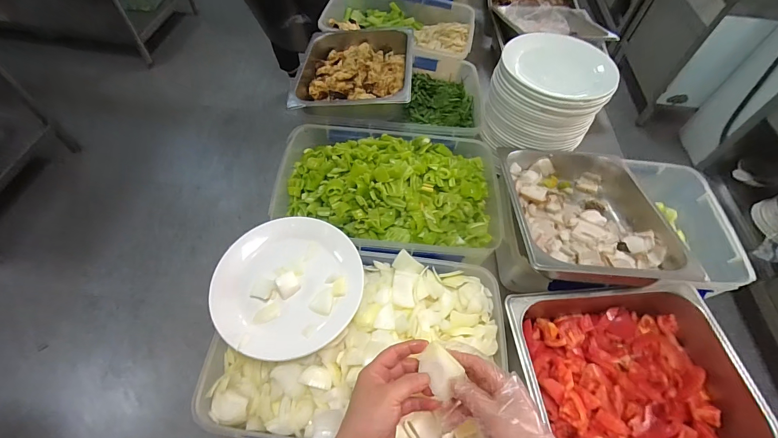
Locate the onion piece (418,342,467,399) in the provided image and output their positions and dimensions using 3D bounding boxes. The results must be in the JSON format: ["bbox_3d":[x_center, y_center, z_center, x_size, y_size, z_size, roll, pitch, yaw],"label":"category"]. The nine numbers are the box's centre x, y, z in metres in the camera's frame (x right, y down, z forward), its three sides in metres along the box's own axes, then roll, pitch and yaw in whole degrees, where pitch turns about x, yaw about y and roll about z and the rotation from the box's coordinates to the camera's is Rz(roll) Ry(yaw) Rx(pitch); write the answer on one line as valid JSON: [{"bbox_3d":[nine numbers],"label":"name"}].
[{"bbox_3d":[0.059,0.175,0.411,0.040,0.021,0.054,-35,66,-23],"label":"onion piece"}]

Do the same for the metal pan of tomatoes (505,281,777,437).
[{"bbox_3d":[0.377,0.259,0.570,0.344,0.113,0.282,-3,58,-6],"label":"metal pan of tomatoes"}]

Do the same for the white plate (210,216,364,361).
[{"bbox_3d":[-0.163,0.102,0.575,0.226,0.031,0.239,2,57,-3],"label":"white plate"}]

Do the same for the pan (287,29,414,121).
[{"bbox_3d":[-0.084,-0.386,0.896,0.276,0.090,0.357,5,57,-1],"label":"pan"}]

